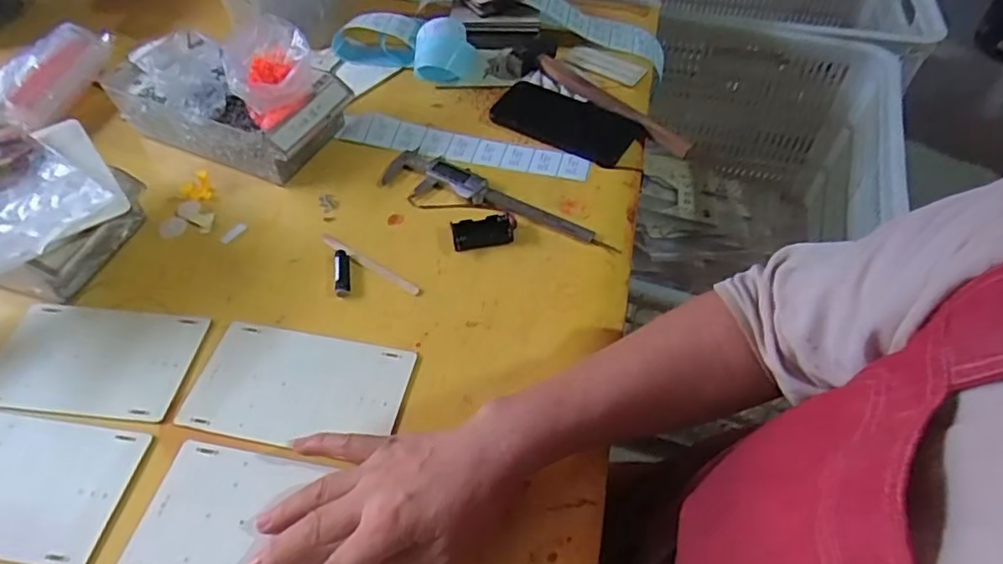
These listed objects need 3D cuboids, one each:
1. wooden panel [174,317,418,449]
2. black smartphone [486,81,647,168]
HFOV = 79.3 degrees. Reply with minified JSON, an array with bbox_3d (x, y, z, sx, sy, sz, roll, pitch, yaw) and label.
[{"bbox_3d":[-0.166,0.087,0.497,0.170,0.008,0.099,9,54,7],"label":"wooden panel"},{"bbox_3d":[0.074,-0.187,0.700,0.166,0.011,0.090,26,57,20],"label":"black smartphone"}]

